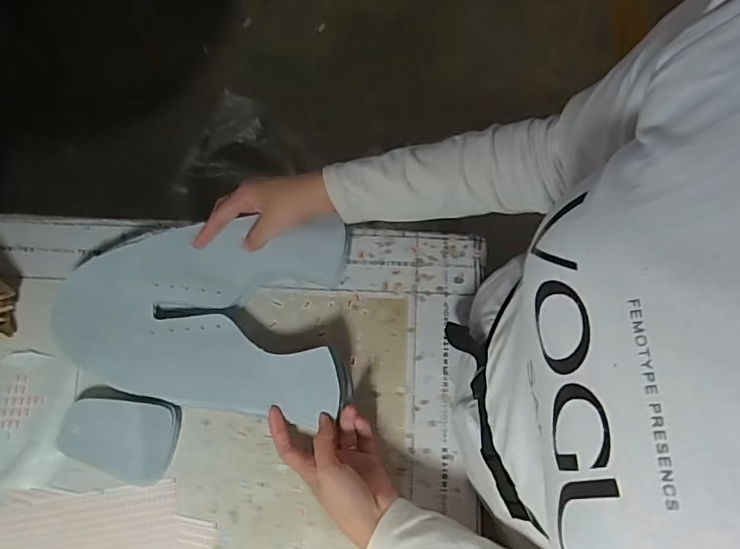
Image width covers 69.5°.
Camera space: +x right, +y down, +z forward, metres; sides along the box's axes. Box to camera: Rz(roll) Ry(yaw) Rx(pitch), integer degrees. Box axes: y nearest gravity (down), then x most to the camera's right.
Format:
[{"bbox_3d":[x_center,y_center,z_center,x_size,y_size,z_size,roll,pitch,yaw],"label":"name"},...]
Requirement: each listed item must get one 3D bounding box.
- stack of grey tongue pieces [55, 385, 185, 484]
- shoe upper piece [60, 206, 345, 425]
[{"bbox_3d":[-0.236,0.149,0.504,0.109,0.024,0.072,12,75,4],"label":"stack of grey tongue pieces"},{"bbox_3d":[-0.165,0.034,0.521,0.271,0.038,0.191,0,74,1],"label":"shoe upper piece"}]

